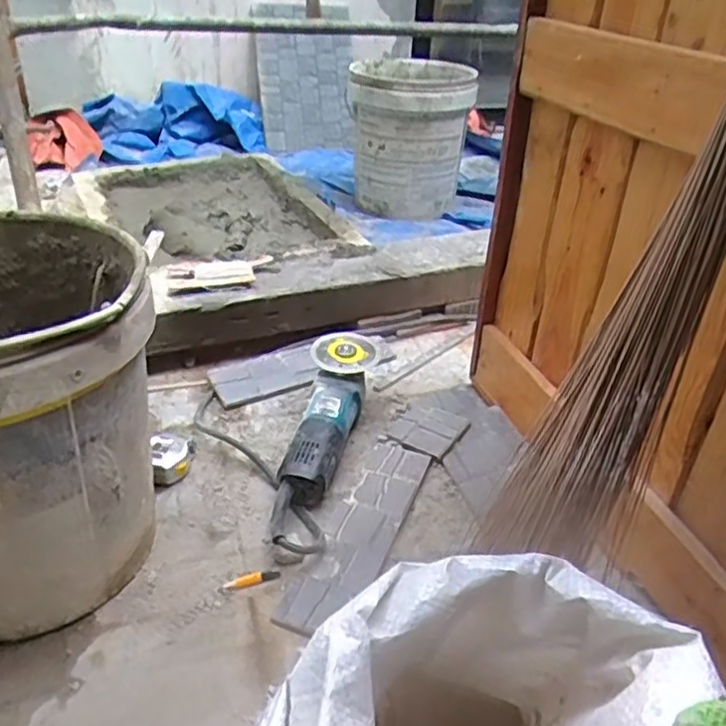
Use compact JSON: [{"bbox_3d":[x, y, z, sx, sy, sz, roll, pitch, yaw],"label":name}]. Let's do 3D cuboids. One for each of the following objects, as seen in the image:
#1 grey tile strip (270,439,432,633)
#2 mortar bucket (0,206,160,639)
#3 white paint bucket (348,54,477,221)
[{"bbox_3d":[-0.001,0.191,0.781,0.076,0.014,0.298,19,40,15],"label":"grey tile strip"},{"bbox_3d":[-0.358,0.058,0.656,0.280,0.332,0.293,2,32,-2],"label":"mortar bucket"},{"bbox_3d":[0.101,-0.560,1.638,0.311,0.318,0.356,3,32,-1],"label":"white paint bucket"}]

